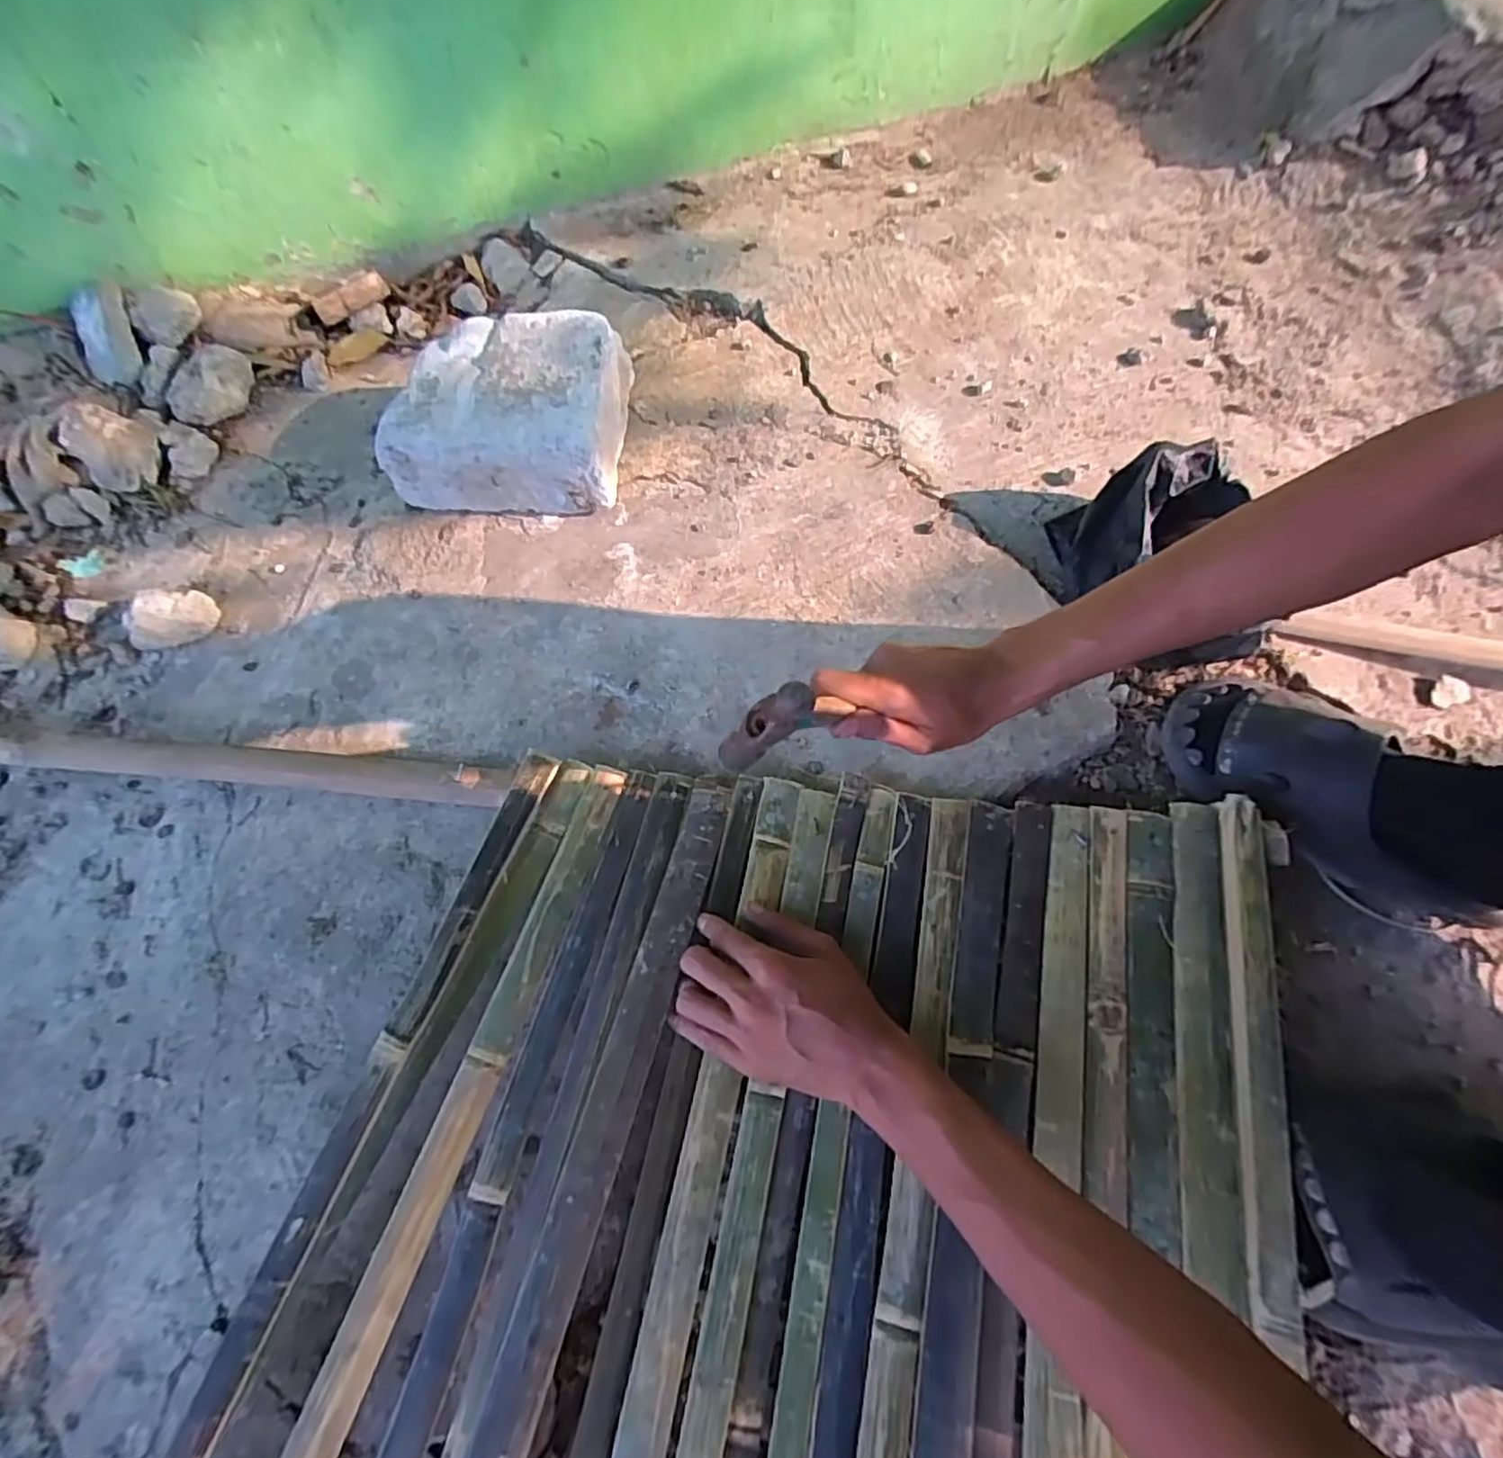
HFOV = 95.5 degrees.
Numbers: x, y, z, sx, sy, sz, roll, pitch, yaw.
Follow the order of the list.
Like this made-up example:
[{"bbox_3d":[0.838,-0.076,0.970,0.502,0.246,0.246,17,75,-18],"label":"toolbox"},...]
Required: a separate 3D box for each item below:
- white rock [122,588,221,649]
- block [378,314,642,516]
[{"bbox_3d":[-0.591,-0.112,0.693,0.081,0.057,0.034,-17,67,-7],"label":"white rock"},{"bbox_3d":[-0.246,-0.327,0.712,0.224,0.104,0.182,2,68,7],"label":"block"}]

